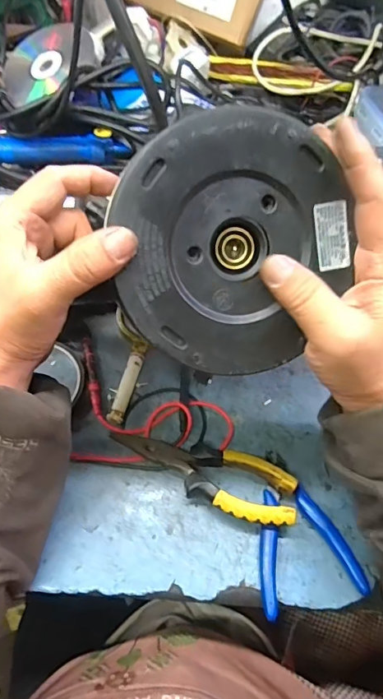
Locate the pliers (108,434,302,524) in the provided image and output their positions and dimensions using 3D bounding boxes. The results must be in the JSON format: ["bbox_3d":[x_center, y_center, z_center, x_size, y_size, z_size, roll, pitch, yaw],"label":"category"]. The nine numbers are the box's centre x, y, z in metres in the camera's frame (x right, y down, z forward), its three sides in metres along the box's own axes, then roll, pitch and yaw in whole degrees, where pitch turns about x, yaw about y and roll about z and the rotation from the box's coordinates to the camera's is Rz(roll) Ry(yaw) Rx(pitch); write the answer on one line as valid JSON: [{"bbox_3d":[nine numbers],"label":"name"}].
[{"bbox_3d":[0.008,0.103,0.388,0.155,0.028,0.048,17,61,7],"label":"pliers"}]

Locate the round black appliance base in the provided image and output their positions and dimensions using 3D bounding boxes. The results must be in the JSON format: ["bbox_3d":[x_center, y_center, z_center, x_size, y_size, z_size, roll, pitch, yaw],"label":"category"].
[{"bbox_3d":[0.027,-0.060,0.278,0.136,0.013,0.146,-3,104,-11],"label":"round black appliance base"}]

